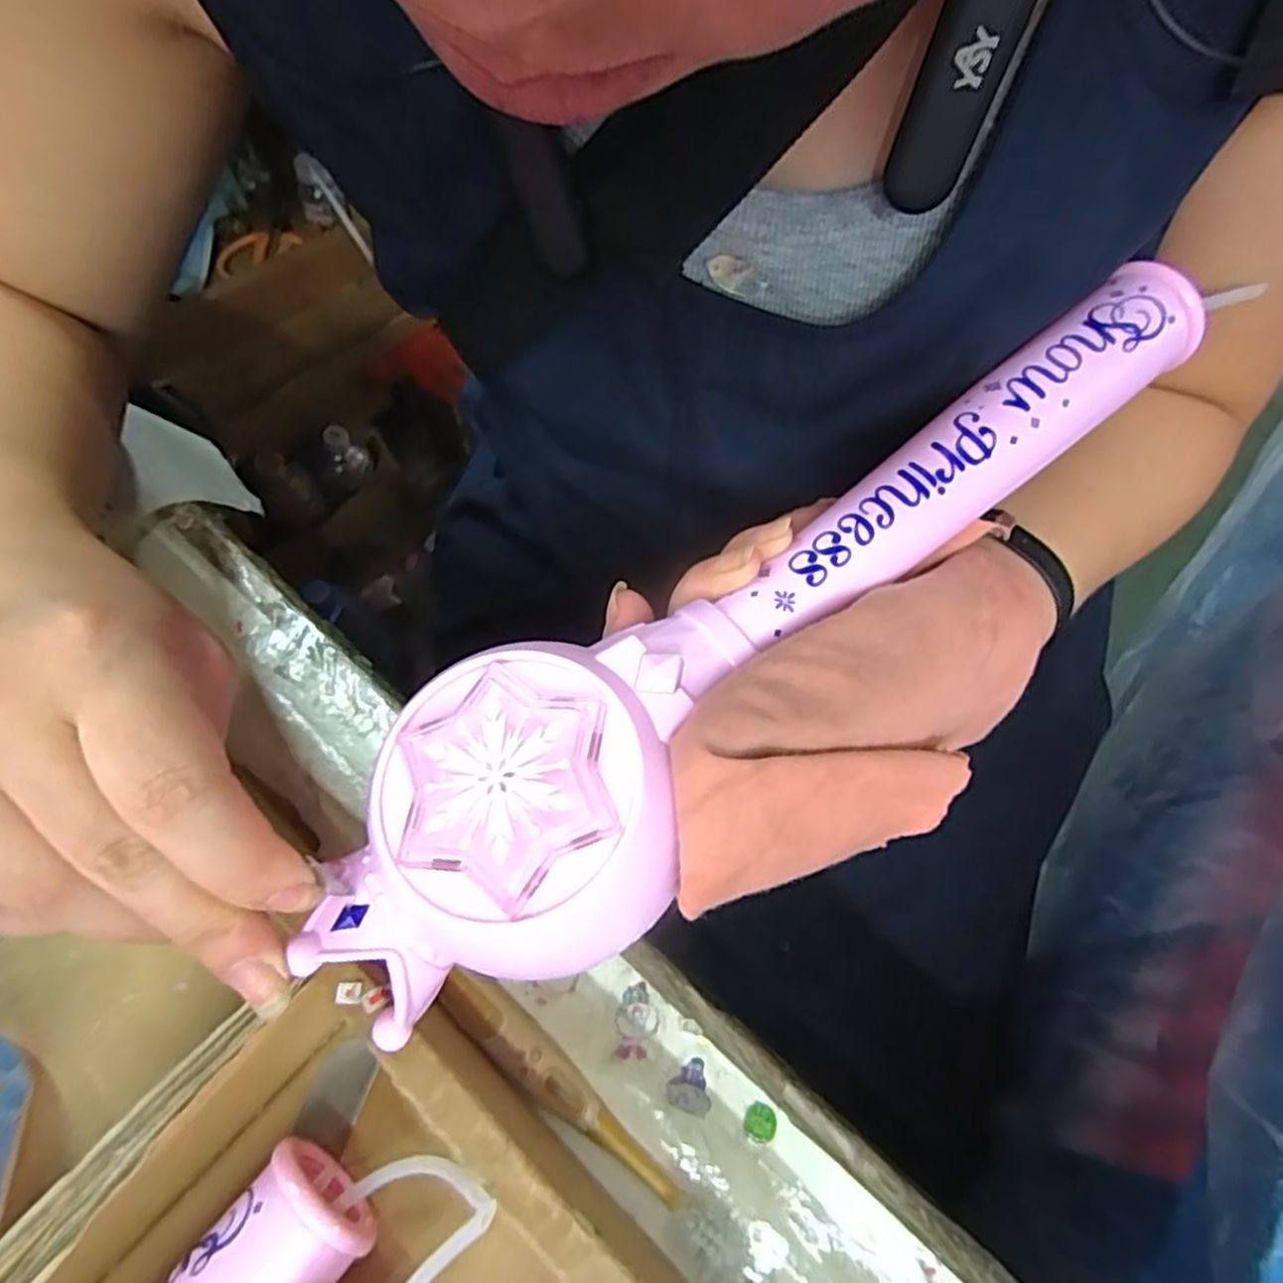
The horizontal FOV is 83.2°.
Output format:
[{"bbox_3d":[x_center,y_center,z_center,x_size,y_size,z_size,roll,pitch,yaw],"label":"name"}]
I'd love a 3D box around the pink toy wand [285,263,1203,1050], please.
[{"bbox_3d":[0.038,-0.011,0.200,0.298,0.034,0.077,-39,71,-9],"label":"pink toy wand"}]

